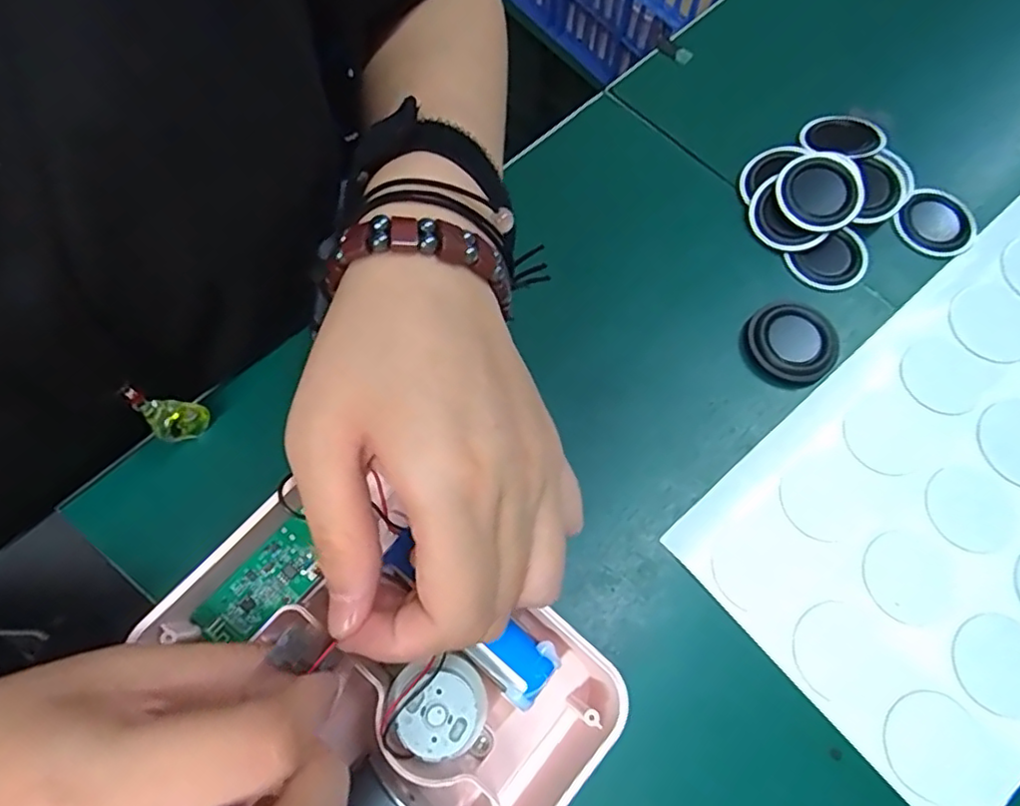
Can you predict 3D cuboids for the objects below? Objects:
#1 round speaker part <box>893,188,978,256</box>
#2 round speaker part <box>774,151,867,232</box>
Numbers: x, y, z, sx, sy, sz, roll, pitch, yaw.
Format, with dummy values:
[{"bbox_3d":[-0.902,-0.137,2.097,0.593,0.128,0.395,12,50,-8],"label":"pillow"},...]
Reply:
[{"bbox_3d":[0.205,-0.087,0.298,0.034,0.005,0.035,41,74,14],"label":"round speaker part"},{"bbox_3d":[0.145,-0.099,0.291,0.036,0.005,0.038,-2,82,11],"label":"round speaker part"}]

